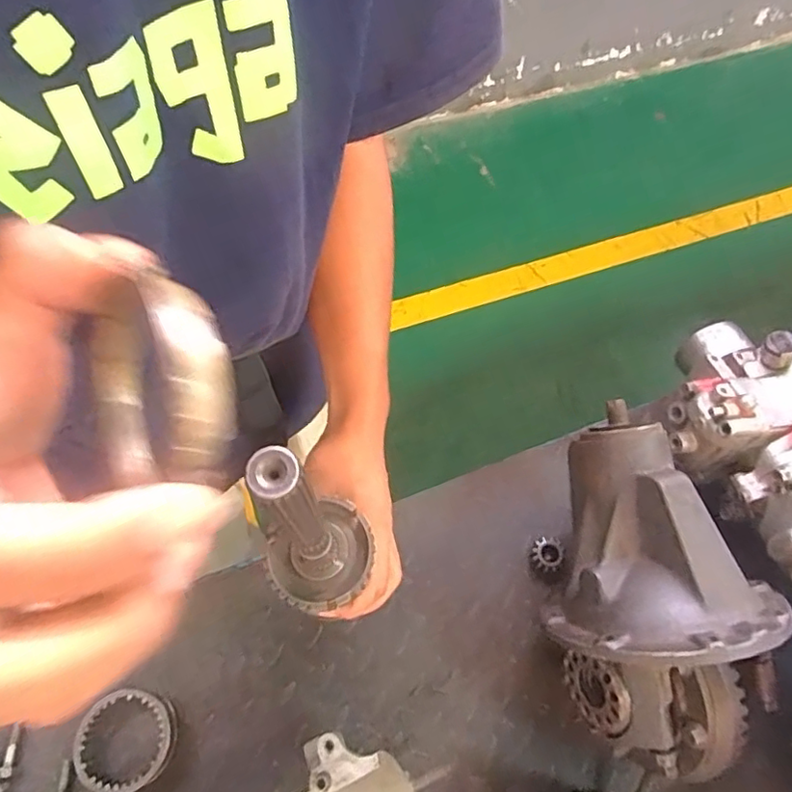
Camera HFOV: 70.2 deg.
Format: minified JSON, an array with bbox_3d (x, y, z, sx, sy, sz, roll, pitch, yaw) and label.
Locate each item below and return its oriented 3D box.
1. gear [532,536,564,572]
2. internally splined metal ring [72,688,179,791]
[{"bbox_3d":[0.160,0.165,0.591,0.032,0.008,0.034,5,63,2],"label":"gear"},{"bbox_3d":[-0.244,0.312,0.511,0.085,0.023,0.080,0,63,-1],"label":"internally splined metal ring"}]

